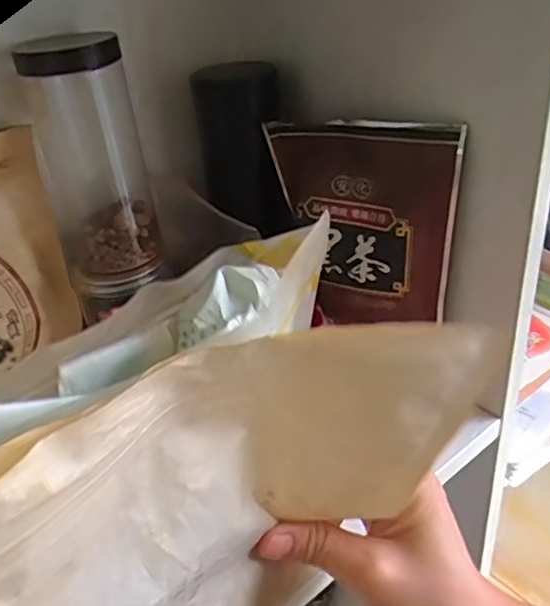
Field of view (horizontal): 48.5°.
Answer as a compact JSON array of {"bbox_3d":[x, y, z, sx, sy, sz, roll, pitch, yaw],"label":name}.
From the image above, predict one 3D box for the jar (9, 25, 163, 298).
[{"bbox_3d":[-0.127,-0.096,0.427,0.069,0.164,0.069,-4,32,3],"label":"jar"}]

